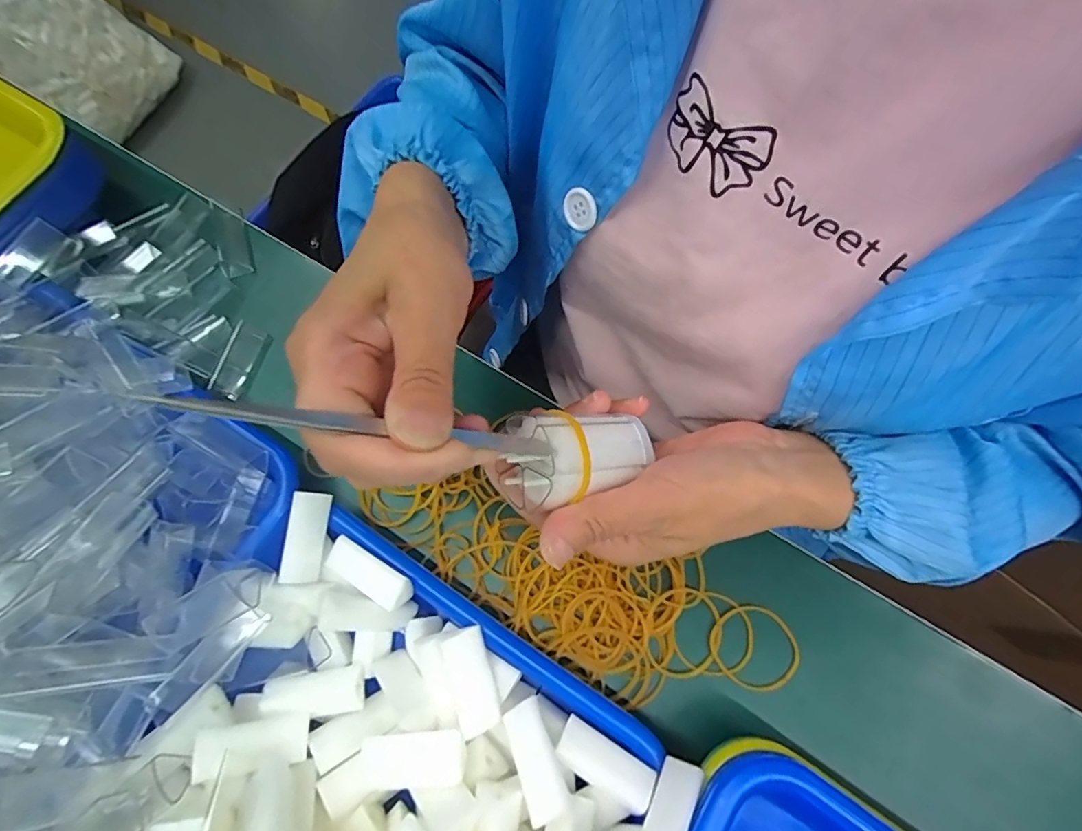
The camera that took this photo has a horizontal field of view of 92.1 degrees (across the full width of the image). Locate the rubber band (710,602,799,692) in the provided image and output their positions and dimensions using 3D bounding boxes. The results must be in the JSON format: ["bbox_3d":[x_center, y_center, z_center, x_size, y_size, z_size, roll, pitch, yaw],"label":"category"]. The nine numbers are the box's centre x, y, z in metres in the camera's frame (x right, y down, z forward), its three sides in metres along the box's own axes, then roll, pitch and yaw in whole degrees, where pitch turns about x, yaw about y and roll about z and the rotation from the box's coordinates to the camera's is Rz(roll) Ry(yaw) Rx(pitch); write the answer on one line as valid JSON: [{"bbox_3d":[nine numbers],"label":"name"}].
[{"bbox_3d":[0.113,0.122,0.277,0.042,0.004,0.040,-1,74,2],"label":"rubber band"}]

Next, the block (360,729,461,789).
[{"bbox_3d":[-0.057,0.152,0.231,0.044,0.010,0.020,-6,74,0],"label":"block"}]

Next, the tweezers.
[{"bbox_3d":[-0.053,0.004,0.173,0.132,0.005,0.008,10,71,-32],"label":"tweezers"}]

